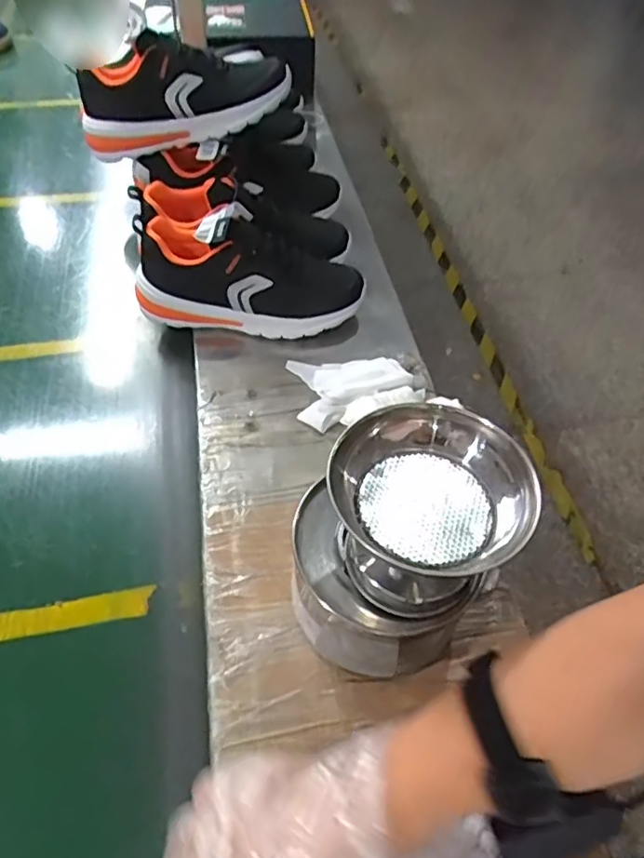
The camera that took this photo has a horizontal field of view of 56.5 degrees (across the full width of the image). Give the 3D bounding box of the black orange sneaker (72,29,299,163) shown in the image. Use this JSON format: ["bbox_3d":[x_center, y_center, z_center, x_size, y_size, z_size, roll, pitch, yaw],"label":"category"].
[{"bbox_3d":[-0.173,-0.430,0.768,0.268,0.107,0.089,-13,57,-8],"label":"black orange sneaker"}]

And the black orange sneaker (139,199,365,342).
[{"bbox_3d":[-0.083,-0.189,0.704,0.262,0.120,0.098,8,56,6],"label":"black orange sneaker"}]

